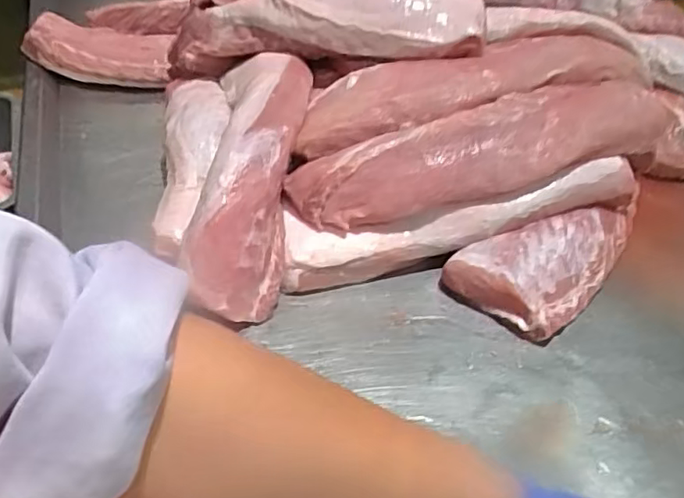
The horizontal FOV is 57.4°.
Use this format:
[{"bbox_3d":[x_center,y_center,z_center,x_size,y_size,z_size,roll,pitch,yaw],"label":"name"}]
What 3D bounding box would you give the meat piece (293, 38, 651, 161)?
[{"bbox_3d":[0.171,-0.210,0.800,0.480,0.063,0.118,-11,45,-14],"label":"meat piece"}]

